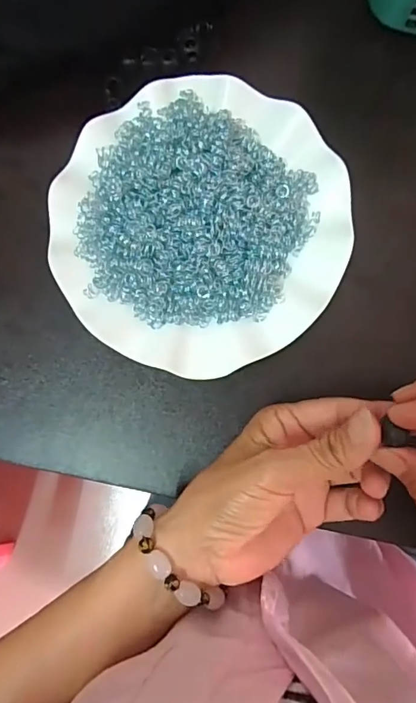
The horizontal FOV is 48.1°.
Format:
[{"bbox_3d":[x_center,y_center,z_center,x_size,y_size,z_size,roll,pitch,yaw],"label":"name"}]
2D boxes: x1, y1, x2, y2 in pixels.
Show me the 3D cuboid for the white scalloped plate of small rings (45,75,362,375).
[{"bbox_3d":[-0.006,-0.081,0.296,0.178,0.035,0.179,0,83,3],"label":"white scalloped plate of small rings"}]

